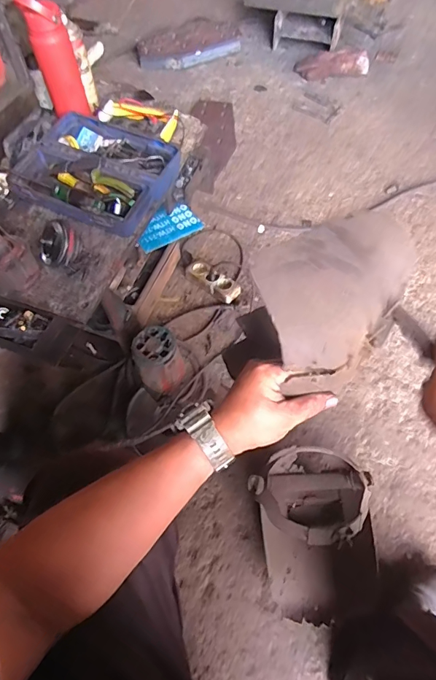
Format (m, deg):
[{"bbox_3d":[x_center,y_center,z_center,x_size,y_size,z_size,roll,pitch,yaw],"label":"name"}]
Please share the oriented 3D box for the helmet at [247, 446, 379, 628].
[{"bbox_3d":[0.183,0.340,0.760,0.210,0.167,0.292,-12,60,-6],"label":"helmet"}]

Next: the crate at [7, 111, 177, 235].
[{"bbox_3d":[-0.249,-0.354,0.859,0.286,0.071,0.274,19,62,13],"label":"crate"}]

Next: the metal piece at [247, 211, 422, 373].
[{"bbox_3d":[0.132,-0.075,0.460,0.129,0.067,0.245,34,66,19],"label":"metal piece"}]

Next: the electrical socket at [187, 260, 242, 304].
[{"bbox_3d":[-0.017,-0.157,1.113,0.175,0.050,0.048,37,67,20],"label":"electrical socket"}]

